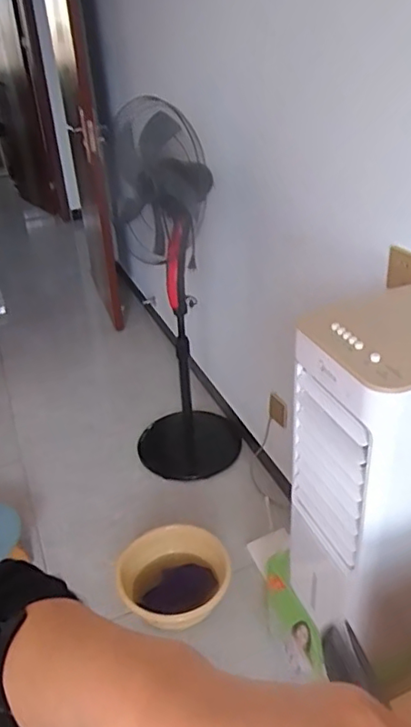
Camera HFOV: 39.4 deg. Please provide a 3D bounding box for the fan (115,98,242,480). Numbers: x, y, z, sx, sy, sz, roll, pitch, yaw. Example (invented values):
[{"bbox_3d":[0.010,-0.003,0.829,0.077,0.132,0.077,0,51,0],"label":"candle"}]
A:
[{"bbox_3d":[-0.097,-0.192,1.818,0.343,1.141,0.378,-8,32,-7],"label":"fan"}]

